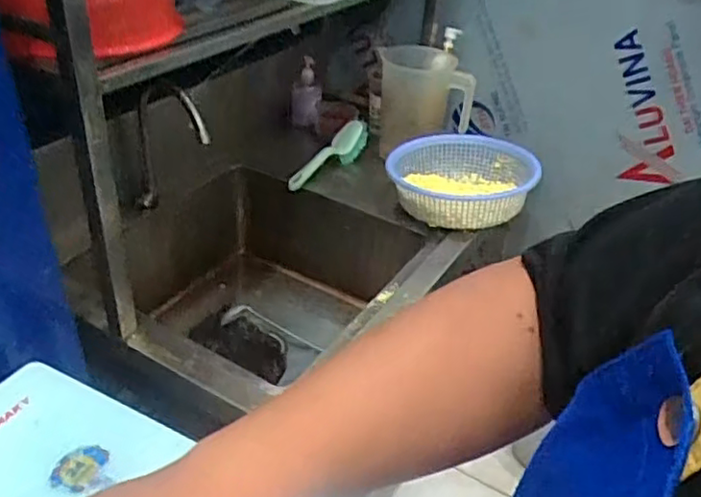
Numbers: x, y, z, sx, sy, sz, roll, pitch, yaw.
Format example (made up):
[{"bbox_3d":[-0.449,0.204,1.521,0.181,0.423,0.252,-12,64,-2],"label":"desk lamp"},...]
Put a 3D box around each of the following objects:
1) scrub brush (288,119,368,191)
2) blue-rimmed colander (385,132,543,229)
[{"bbox_3d":[-0.049,-0.206,1.454,0.267,0.068,0.065,-39,51,-23],"label":"scrub brush"},{"bbox_3d":[0.226,-0.132,1.311,0.291,0.126,0.273,7,35,5],"label":"blue-rimmed colander"}]

